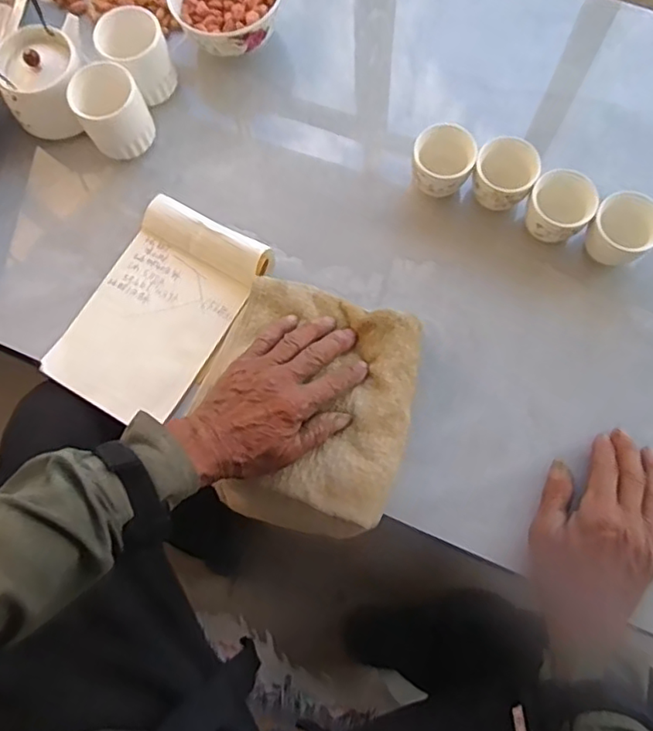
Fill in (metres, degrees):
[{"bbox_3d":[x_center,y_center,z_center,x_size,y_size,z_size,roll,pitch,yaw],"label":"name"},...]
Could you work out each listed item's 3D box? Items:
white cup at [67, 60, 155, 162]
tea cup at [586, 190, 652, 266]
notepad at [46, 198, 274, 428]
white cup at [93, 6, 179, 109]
[{"bbox_3d":[-0.207,-0.247,0.563,0.060,0.060,0.067,-26,76,-5],"label":"white cup"},{"bbox_3d":[0.262,-0.119,0.523,0.058,0.055,0.053,28,78,8],"label":"tea cup"},{"bbox_3d":[-0.158,-0.050,0.535,0.129,0.034,0.196,31,78,9],"label":"notepad"},{"bbox_3d":[-0.185,-0.302,0.573,0.061,0.060,0.069,-29,77,-6],"label":"white cup"}]

